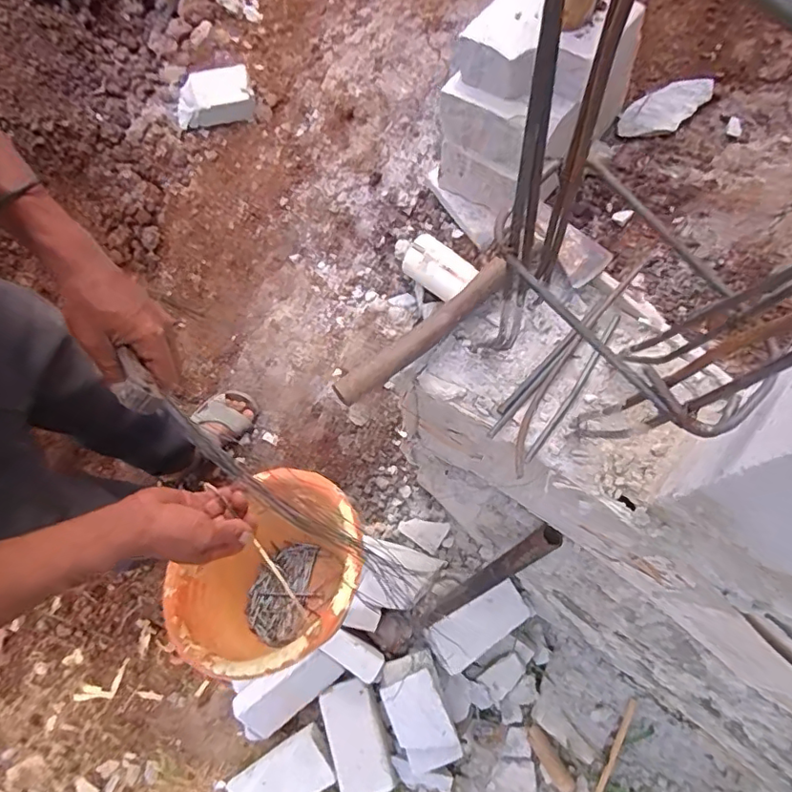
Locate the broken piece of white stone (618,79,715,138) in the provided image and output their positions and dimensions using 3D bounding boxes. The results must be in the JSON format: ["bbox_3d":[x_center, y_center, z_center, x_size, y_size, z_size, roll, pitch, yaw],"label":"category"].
[{"bbox_3d":[0.504,-0.541,1.035,0.164,0.019,0.082,-19,70,24],"label":"broken piece of white stone"}]

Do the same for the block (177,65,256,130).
[{"bbox_3d":[-0.418,-0.686,1.257,0.183,0.064,0.119,-9,72,0],"label":"block"}]

